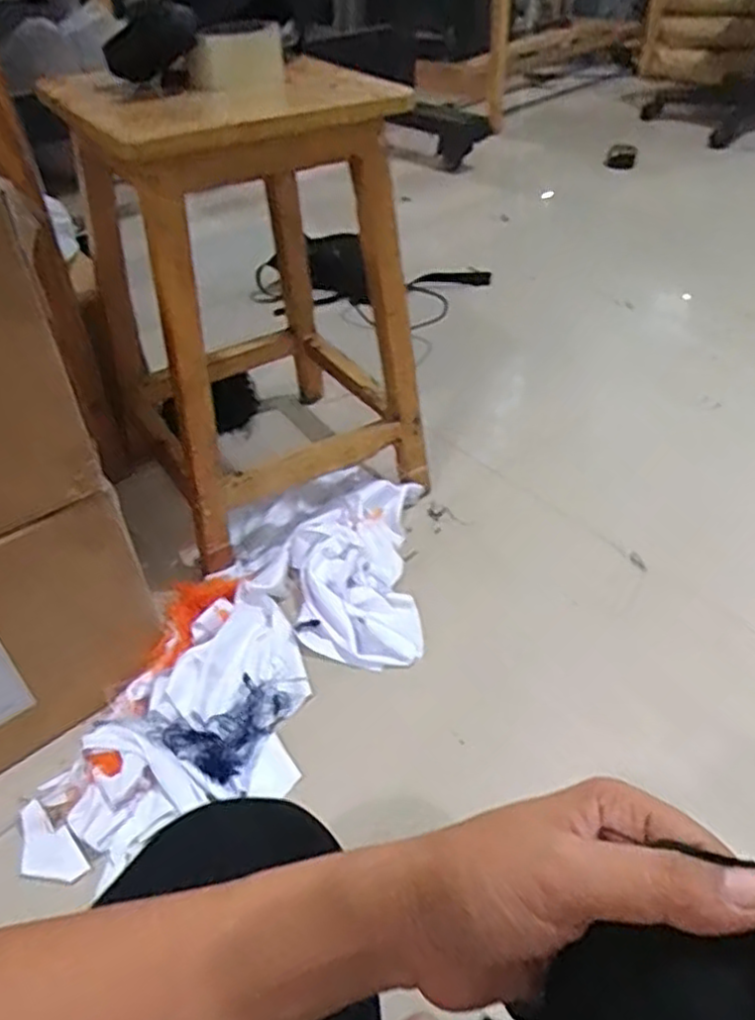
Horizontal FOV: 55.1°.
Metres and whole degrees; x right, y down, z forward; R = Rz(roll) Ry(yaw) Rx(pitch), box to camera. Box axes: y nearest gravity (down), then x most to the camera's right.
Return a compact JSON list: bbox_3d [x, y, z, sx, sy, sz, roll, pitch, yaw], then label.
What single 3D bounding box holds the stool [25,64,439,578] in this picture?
[{"bbox_3d":[-0.155,-0.250,0.907,0.324,0.509,0.354,-24,46,-23],"label":"stool"}]

